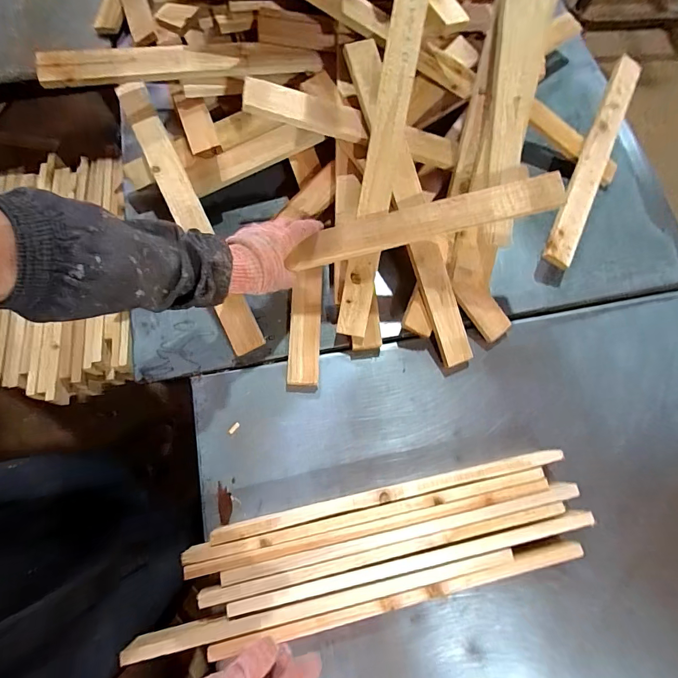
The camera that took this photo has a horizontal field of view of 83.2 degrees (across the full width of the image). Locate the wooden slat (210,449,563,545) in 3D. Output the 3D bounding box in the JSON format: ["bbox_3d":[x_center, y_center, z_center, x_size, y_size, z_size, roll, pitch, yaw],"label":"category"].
[{"bbox_3d":[0.076,0.219,0.544,0.489,0.050,0.017,-11,75,-5],"label":"wooden slat"}]

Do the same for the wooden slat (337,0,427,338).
[{"bbox_3d":[0.062,-0.254,0.559,0.047,0.020,0.501,10,99,1],"label":"wooden slat"}]

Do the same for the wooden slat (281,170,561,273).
[{"bbox_3d":[0.115,-0.165,0.544,0.377,0.022,0.048,-12,74,9],"label":"wooden slat"}]

